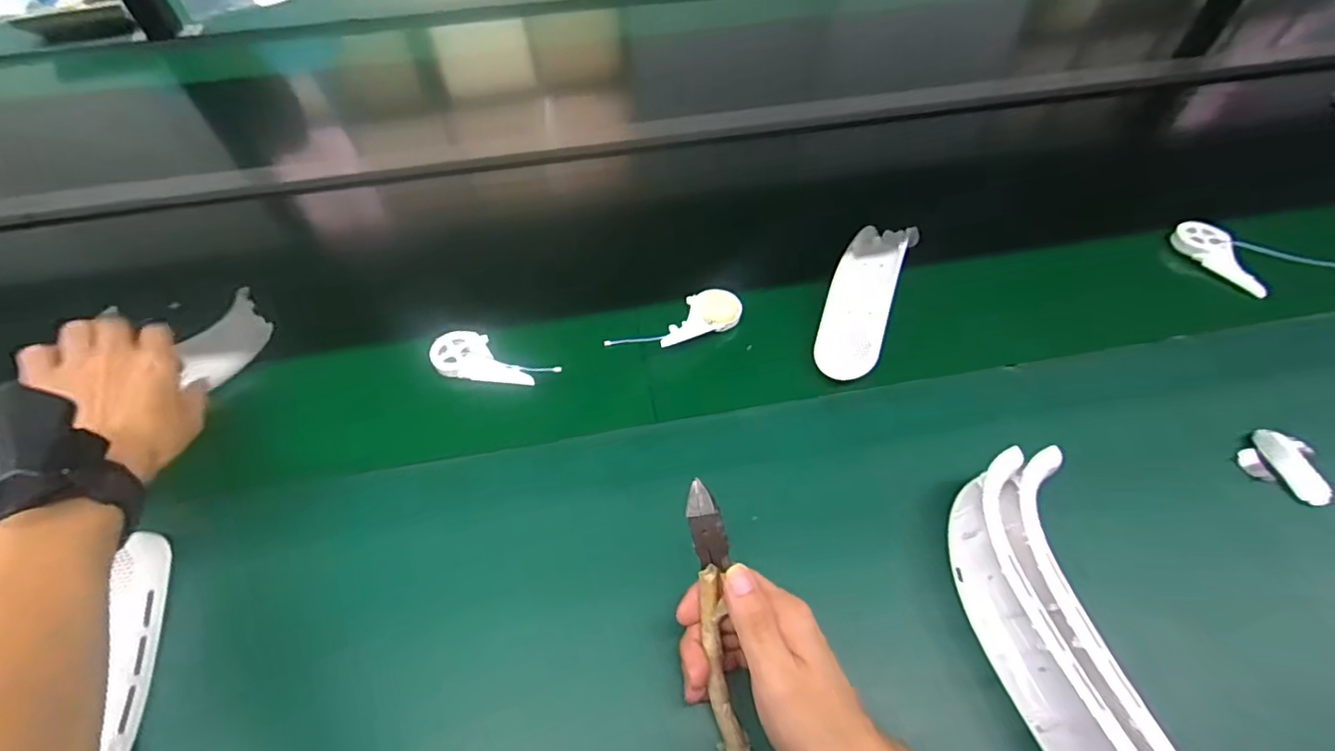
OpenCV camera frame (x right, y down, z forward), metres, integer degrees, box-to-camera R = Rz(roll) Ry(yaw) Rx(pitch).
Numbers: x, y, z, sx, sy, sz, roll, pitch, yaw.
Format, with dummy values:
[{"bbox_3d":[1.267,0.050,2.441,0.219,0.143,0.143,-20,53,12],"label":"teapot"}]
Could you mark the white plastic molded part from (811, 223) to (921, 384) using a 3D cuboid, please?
[{"bbox_3d":[0.179,-0.082,0.510,0.056,0.045,0.183,21,56,15],"label":"white plastic molded part"}]

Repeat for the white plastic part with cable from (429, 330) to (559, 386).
[{"bbox_3d":[-0.151,-0.015,0.500,0.108,0.014,0.044,5,54,4],"label":"white plastic part with cable"}]

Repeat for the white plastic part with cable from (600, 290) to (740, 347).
[{"bbox_3d":[0.006,-0.048,0.506,0.128,0.015,0.042,-18,69,-21],"label":"white plastic part with cable"}]

